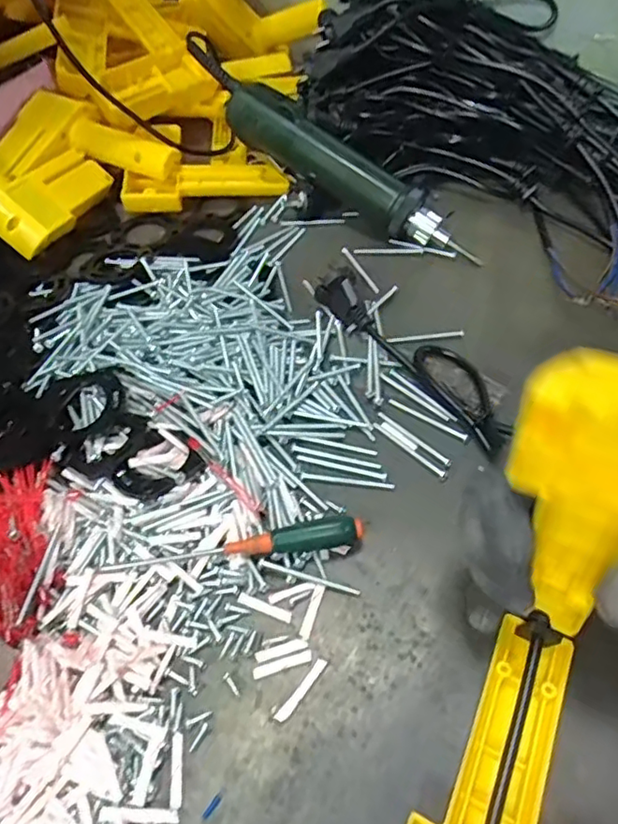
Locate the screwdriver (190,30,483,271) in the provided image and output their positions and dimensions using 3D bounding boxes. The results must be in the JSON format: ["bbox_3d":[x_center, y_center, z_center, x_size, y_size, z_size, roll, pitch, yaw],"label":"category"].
[{"bbox_3d":[0.011,-0.215,0.492,0.307,0.046,0.034,37,62,5],"label":"screwdriver"}]

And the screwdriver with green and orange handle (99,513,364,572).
[{"bbox_3d":[-0.040,0.076,0.321,0.140,0.015,0.017,-8,54,-3],"label":"screwdriver with green and orange handle"}]

